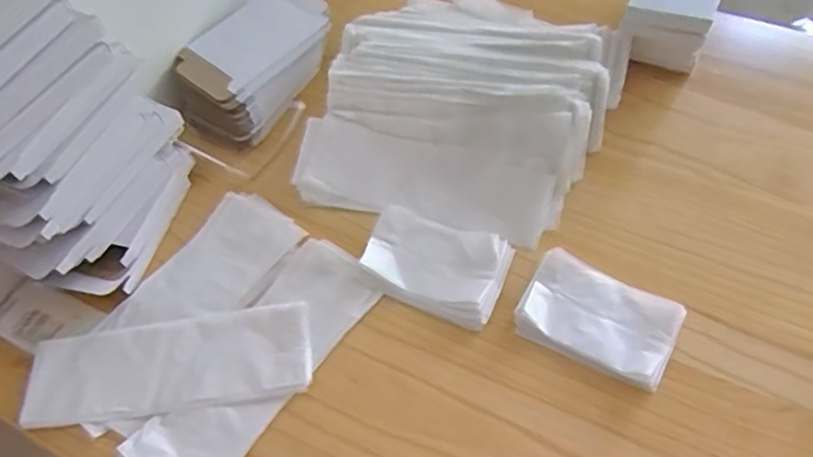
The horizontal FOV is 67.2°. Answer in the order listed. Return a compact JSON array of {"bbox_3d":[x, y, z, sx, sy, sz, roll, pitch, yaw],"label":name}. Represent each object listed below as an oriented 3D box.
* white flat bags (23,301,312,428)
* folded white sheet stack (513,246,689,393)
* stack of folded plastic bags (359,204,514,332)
[{"bbox_3d":[-0.209,0.120,0.543,0.244,0.009,0.084,-10,60,-2],"label":"white flat bags"},{"bbox_3d":[0.170,0.079,0.546,0.129,0.017,0.087,26,65,17],"label":"folded white sheet stack"},{"bbox_3d":[0.027,0.034,0.586,0.133,0.018,0.090,19,63,14],"label":"stack of folded plastic bags"}]

